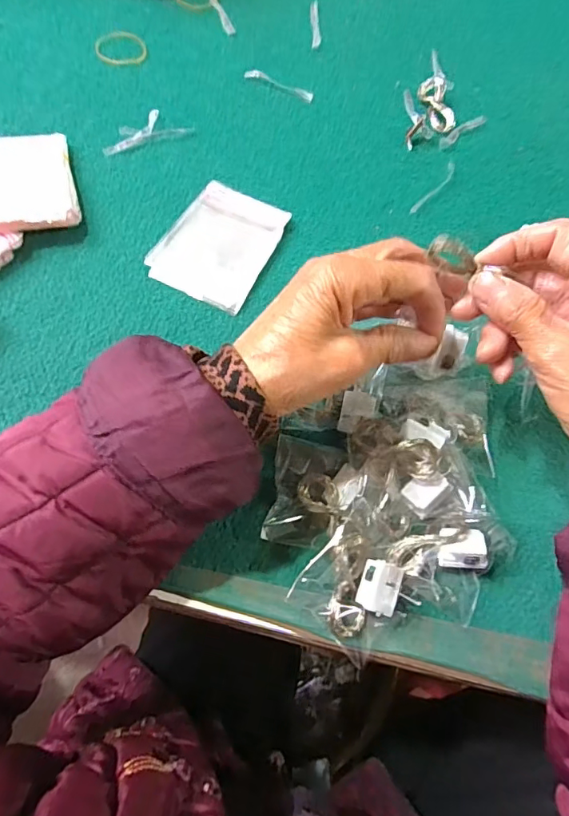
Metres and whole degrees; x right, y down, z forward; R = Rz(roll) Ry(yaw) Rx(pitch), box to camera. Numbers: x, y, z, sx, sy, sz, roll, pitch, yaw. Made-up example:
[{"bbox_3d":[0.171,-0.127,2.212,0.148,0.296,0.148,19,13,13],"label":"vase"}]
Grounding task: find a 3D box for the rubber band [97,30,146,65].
[{"bbox_3d":[-0.150,-0.331,0.443,0.044,0.004,0.048,1,68,-3],"label":"rubber band"}]

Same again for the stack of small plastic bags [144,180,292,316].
[{"bbox_3d":[-0.049,-0.125,0.367,0.078,0.004,0.099,25,69,7],"label":"stack of small plastic bags"}]

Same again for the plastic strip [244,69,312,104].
[{"bbox_3d":[-0.004,-0.289,0.432,0.067,0.004,0.013,27,69,8],"label":"plastic strip"}]

